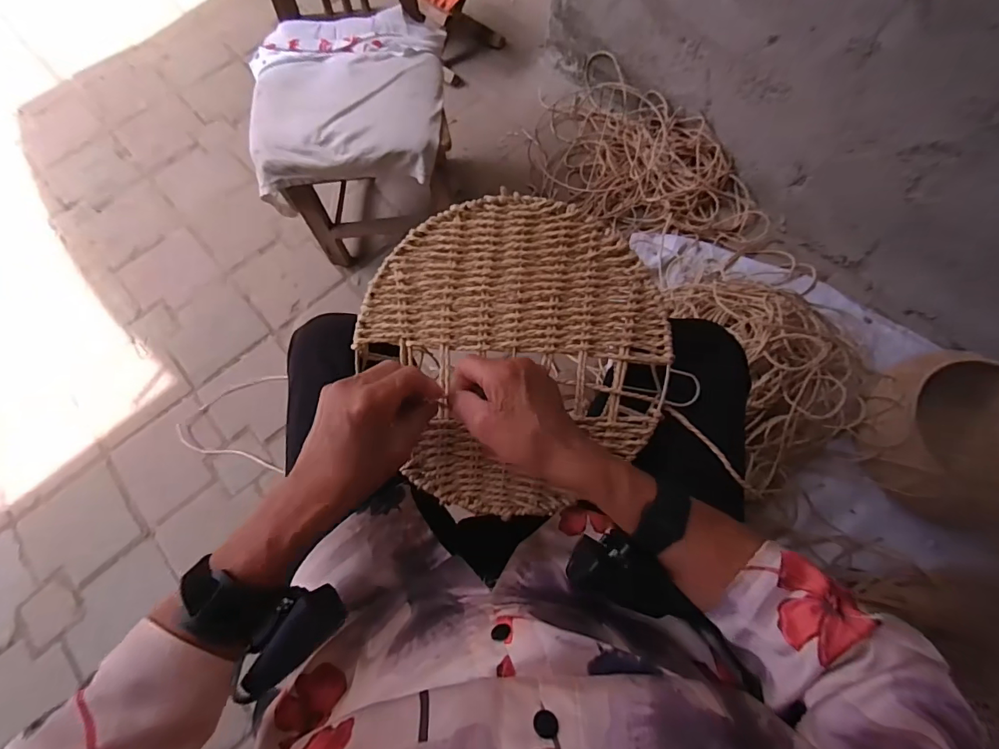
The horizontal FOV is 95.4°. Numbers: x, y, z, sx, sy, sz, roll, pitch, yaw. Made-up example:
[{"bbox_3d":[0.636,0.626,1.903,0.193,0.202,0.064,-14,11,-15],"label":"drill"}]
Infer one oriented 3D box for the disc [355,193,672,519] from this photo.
[{"bbox_3d":[0.018,-0.027,0.412,0.259,0.007,0.271,0,87,0],"label":"disc"}]

